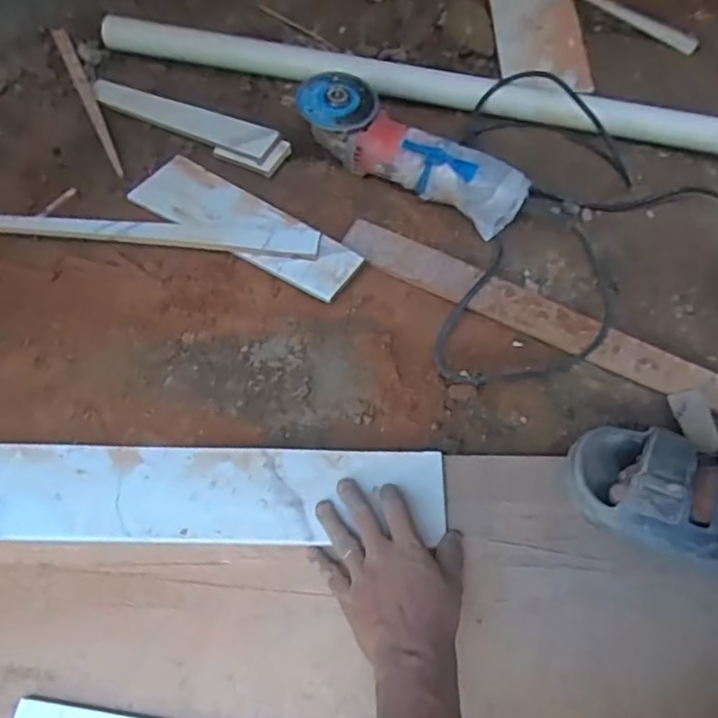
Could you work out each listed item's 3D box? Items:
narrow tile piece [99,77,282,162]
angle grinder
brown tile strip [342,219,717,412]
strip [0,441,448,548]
[{"bbox_3d":[-0.229,-0.311,0.782,0.293,0.009,0.042,26,84,21],"label":"narrow tile piece"},{"bbox_3d":[0.062,-0.244,0.719,0.281,0.084,0.085,21,61,8],"label":"angle grinder"},{"bbox_3d":[0.212,-0.041,0.659,0.483,0.013,0.057,23,63,7],"label":"brown tile strip"},{"bbox_3d":[-0.171,0.116,0.539,0.487,0.009,0.090,0,60,-1],"label":"strip"}]

